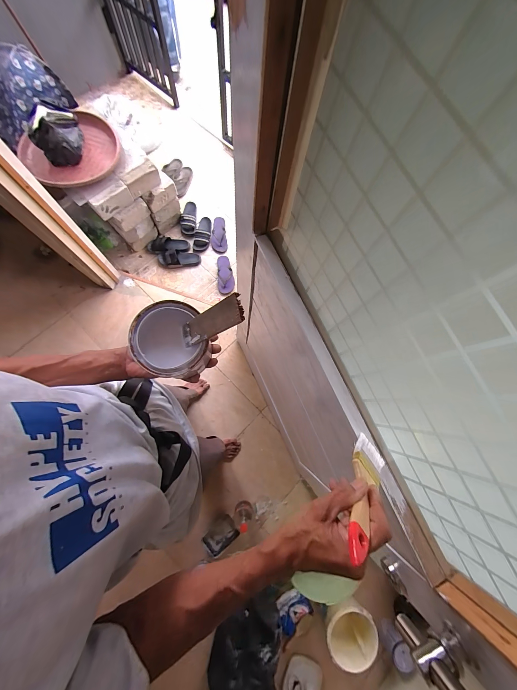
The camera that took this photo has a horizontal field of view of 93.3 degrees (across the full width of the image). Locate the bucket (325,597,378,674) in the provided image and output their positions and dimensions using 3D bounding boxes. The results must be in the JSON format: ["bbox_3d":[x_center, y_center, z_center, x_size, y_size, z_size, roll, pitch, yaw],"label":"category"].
[{"bbox_3d":[0.384,1.209,1.063,0.204,0.166,0.194,-27,77,-7],"label":"bucket"}]

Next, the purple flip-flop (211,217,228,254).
[{"bbox_3d":[-0.266,-0.751,1.644,0.107,0.054,0.265,-2,88,0],"label":"purple flip-flop"}]

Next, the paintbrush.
[{"bbox_3d":[0.128,0.164,0.285,0.048,0.174,0.015,47,118,11],"label":"paintbrush"}]

